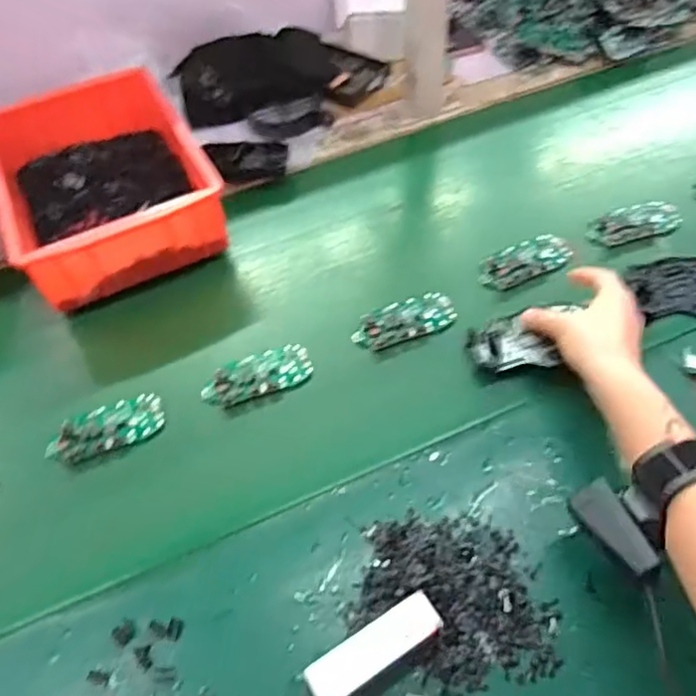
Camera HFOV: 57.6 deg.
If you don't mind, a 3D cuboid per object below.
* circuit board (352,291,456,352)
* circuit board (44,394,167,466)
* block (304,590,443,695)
[{"bbox_3d":[0.055,-0.028,0.619,0.103,0.012,0.045,-21,54,-12],"label":"circuit board"},{"bbox_3d":[-0.217,0.074,0.568,0.102,0.014,0.046,-21,54,-12],"label":"circuit board"},{"bbox_3d":[0.018,0.206,0.431,0.096,0.031,0.029,-29,56,-17],"label":"block"}]

